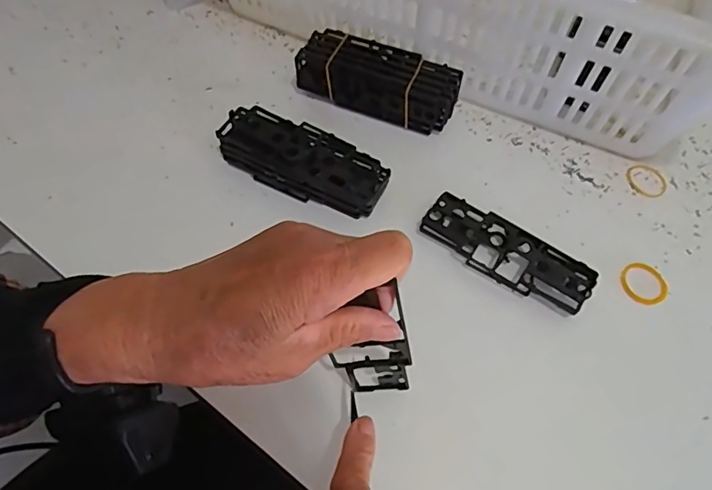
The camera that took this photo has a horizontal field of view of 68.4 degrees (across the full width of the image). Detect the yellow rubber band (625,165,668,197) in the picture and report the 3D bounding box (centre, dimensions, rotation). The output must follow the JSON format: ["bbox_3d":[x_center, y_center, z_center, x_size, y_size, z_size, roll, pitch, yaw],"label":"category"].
[{"bbox_3d":[0.233,-0.052,0.417,0.029,0.004,0.031,1,57,-2],"label":"yellow rubber band"}]

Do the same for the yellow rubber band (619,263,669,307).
[{"bbox_3d":[0.204,0.027,0.370,0.031,0.004,0.032,1,57,-2],"label":"yellow rubber band"}]

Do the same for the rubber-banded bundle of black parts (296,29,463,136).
[{"bbox_3d":[0.018,-0.136,0.437,0.131,0.044,0.045,18,58,8],"label":"rubber-banded bundle of black parts"}]

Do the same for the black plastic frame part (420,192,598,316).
[{"bbox_3d":[0.105,0.006,0.372,0.121,0.016,0.042,32,61,16],"label":"black plastic frame part"}]

